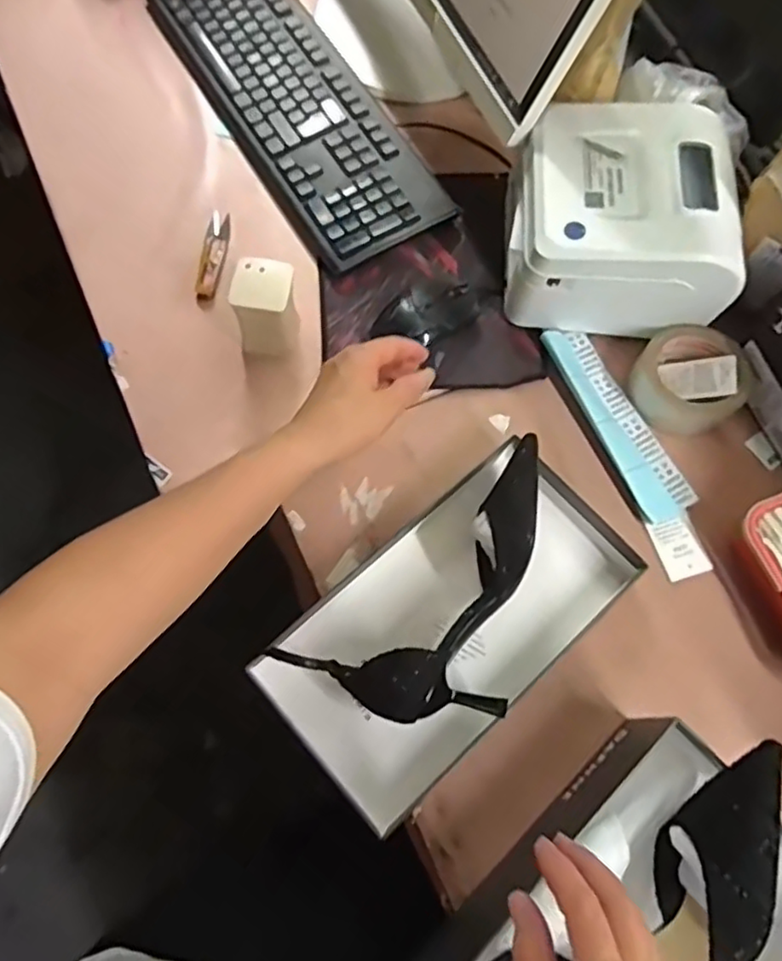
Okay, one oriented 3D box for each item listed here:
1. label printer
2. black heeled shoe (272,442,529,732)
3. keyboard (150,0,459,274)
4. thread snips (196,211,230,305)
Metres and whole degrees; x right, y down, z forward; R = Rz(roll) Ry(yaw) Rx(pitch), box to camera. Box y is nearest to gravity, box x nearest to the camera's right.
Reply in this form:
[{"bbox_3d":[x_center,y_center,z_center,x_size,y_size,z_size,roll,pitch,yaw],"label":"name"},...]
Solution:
[{"bbox_3d":[0.215,-0.240,0.626,0.199,0.125,0.175,6,71,0],"label":"label printer"},{"bbox_3d":[0.060,0.102,0.532,0.278,0.063,0.149,-38,77,-13],"label":"black heeled shoe"},{"bbox_3d":[-0.107,-0.420,0.732,0.147,0.025,0.438,-29,75,-11],"label":"keyboard"},{"bbox_3d":[-0.180,-0.228,0.675,0.026,0.011,0.105,4,71,-1],"label":"thread snips"}]

